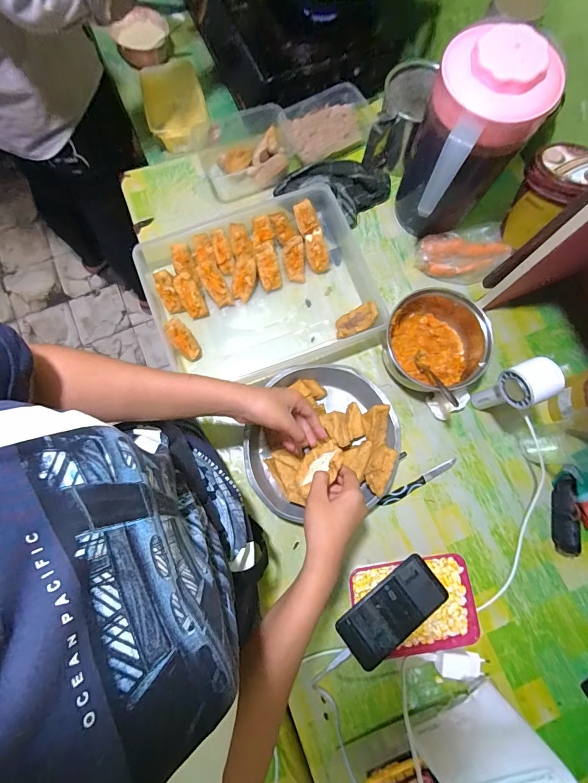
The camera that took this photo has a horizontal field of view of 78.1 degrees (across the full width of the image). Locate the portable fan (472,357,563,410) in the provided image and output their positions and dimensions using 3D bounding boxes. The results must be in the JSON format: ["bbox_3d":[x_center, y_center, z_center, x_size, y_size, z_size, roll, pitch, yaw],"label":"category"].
[{"bbox_3d":[0.321,-0.002,0.543,0.052,0.169,0.054,0,78,-2],"label":"portable fan"}]

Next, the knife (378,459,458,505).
[{"bbox_3d":[0.206,0.151,0.594,0.146,0.012,0.020,-25,80,-7],"label":"knife"}]

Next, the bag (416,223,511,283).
[{"bbox_3d":[0.312,-0.251,0.667,0.171,0.040,0.098,-11,78,-4],"label":"bag"}]

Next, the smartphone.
[{"bbox_3d":[0.138,0.305,0.502,0.152,0.013,0.079,-36,81,-9],"label":"smartphone"}]

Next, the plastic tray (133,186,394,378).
[{"bbox_3d":[-0.053,-0.172,0.626,0.390,0.065,0.288,-18,79,-5],"label":"plastic tray"}]

